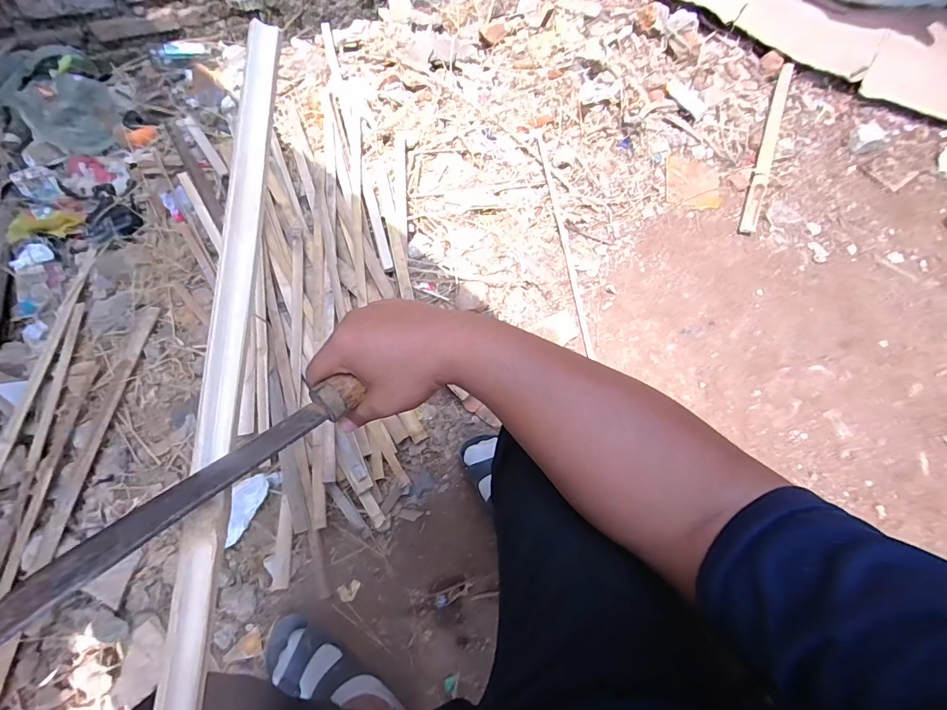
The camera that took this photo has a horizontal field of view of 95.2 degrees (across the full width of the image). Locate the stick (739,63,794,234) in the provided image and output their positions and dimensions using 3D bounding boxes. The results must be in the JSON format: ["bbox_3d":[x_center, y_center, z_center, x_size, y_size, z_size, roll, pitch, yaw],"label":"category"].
[{"bbox_3d":[0.760,-0.542,1.101,0.042,0.027,0.627,24,69,7],"label":"stick"}]

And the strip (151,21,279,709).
[{"bbox_3d":[-0.184,0.063,0.308,0.031,0.007,0.696,6,78,-22],"label":"strip"}]

